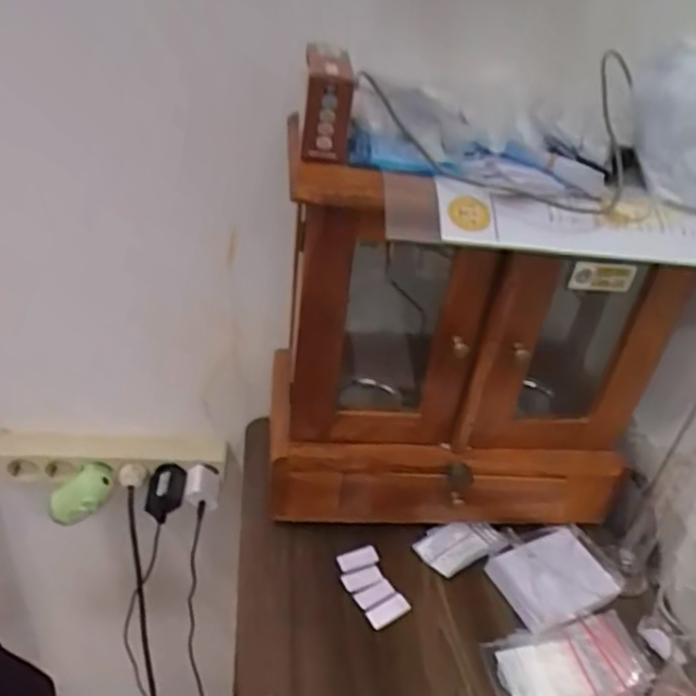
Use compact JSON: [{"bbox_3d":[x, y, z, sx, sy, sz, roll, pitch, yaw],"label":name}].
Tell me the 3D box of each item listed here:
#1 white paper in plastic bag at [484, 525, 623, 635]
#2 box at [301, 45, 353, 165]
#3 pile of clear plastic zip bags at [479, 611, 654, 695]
[{"bbox_3d":[0.225,0.231,0.679,0.129,0.044,0.093,-10,37,-23],"label":"white paper in plastic bag"},{"bbox_3d":[-0.017,-0.196,0.522,0.035,0.069,0.091,3,34,-5],"label":"box"},{"bbox_3d":[0.206,0.296,0.604,0.143,0.021,0.085,-1,35,-11],"label":"pile of clear plastic zip bags"}]

